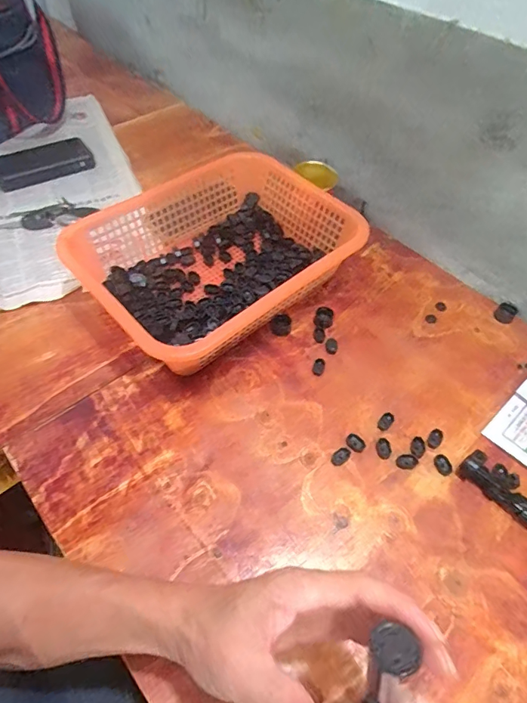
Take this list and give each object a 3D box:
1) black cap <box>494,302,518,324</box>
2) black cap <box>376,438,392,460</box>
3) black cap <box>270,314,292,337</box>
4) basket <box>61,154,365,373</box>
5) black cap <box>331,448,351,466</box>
[{"bbox_3d":[0.336,-0.055,0.597,0.021,0.025,0.024,-30,60,-22],"label":"black cap"},{"bbox_3d":[0.131,0.105,0.472,0.015,0.004,0.023,-2,53,-4],"label":"black cap"},{"bbox_3d":[0.023,-0.034,0.569,0.027,0.016,0.026,1,53,-1],"label":"black cap"},{"bbox_3d":[-0.054,-0.119,0.582,0.334,0.107,0.252,-35,62,-24],"label":"basket"},{"bbox_3d":[0.083,0.112,0.465,0.023,0.004,0.014,-30,60,-22],"label":"black cap"}]

